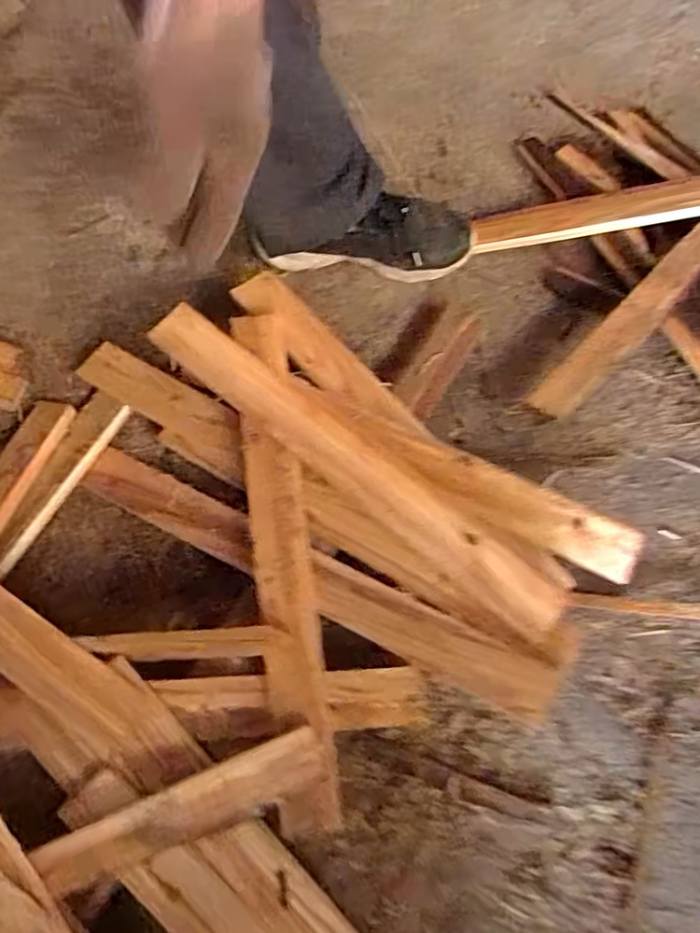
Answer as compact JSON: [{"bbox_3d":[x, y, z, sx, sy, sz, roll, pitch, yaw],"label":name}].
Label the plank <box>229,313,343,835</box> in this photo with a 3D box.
[{"bbox_3d":[-0.066,0.075,0.593,0.054,0.019,0.489,-6,75,-8],"label":"plank"}]

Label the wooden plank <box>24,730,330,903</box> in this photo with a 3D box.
[{"bbox_3d":[-0.132,0.284,0.510,0.228,0.014,0.053,-17,95,-15],"label":"wooden plank"}]

